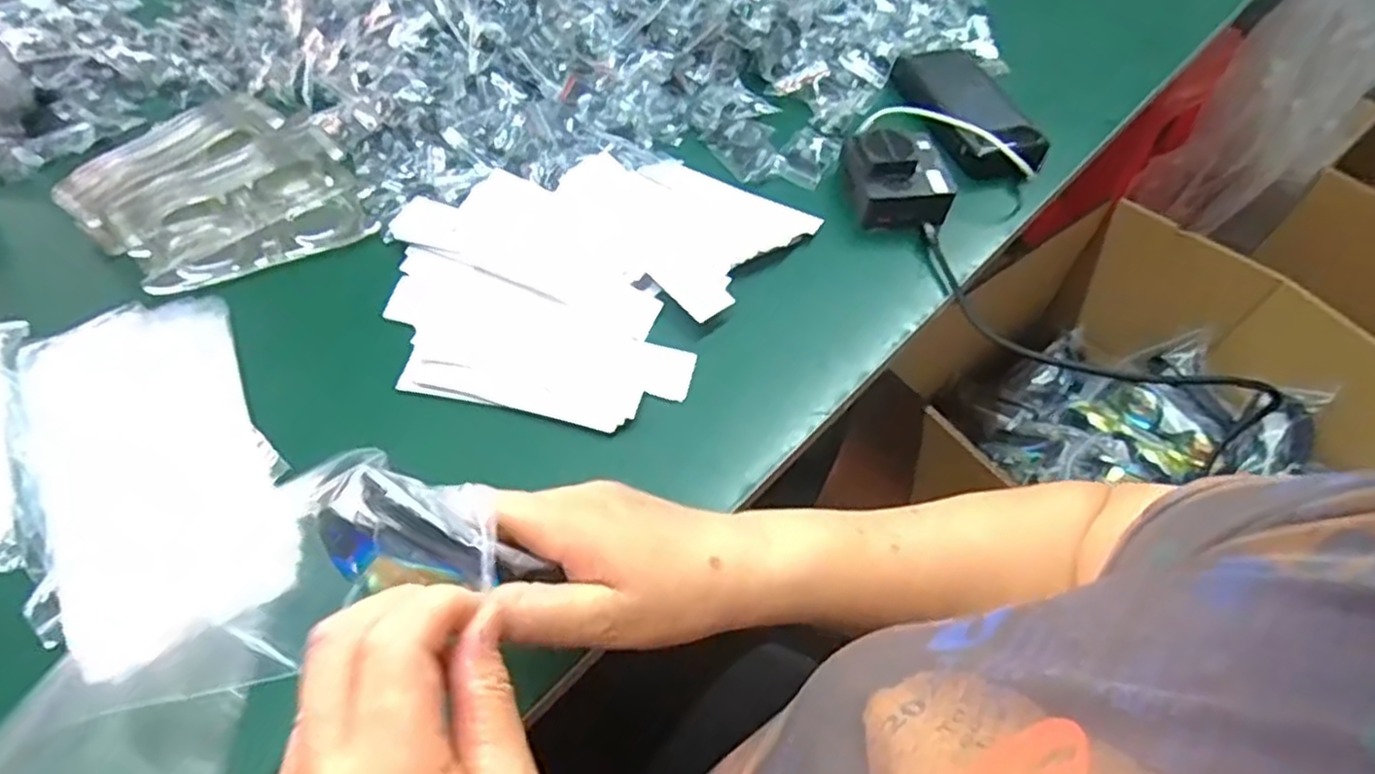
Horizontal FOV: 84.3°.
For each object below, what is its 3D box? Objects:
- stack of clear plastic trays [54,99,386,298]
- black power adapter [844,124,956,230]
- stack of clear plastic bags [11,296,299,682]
[{"bbox_3d":[-0.340,-0.146,0.545,0.162,0.038,0.176,-37,65,-26],"label":"stack of clear plastic trays"},{"bbox_3d":[0.162,-0.165,0.588,0.076,0.045,0.082,-3,55,-6],"label":"black power adapter"},{"bbox_3d":[-0.314,0.035,0.434,0.127,0.014,0.240,-27,61,-21],"label":"stack of clear plastic bags"}]

